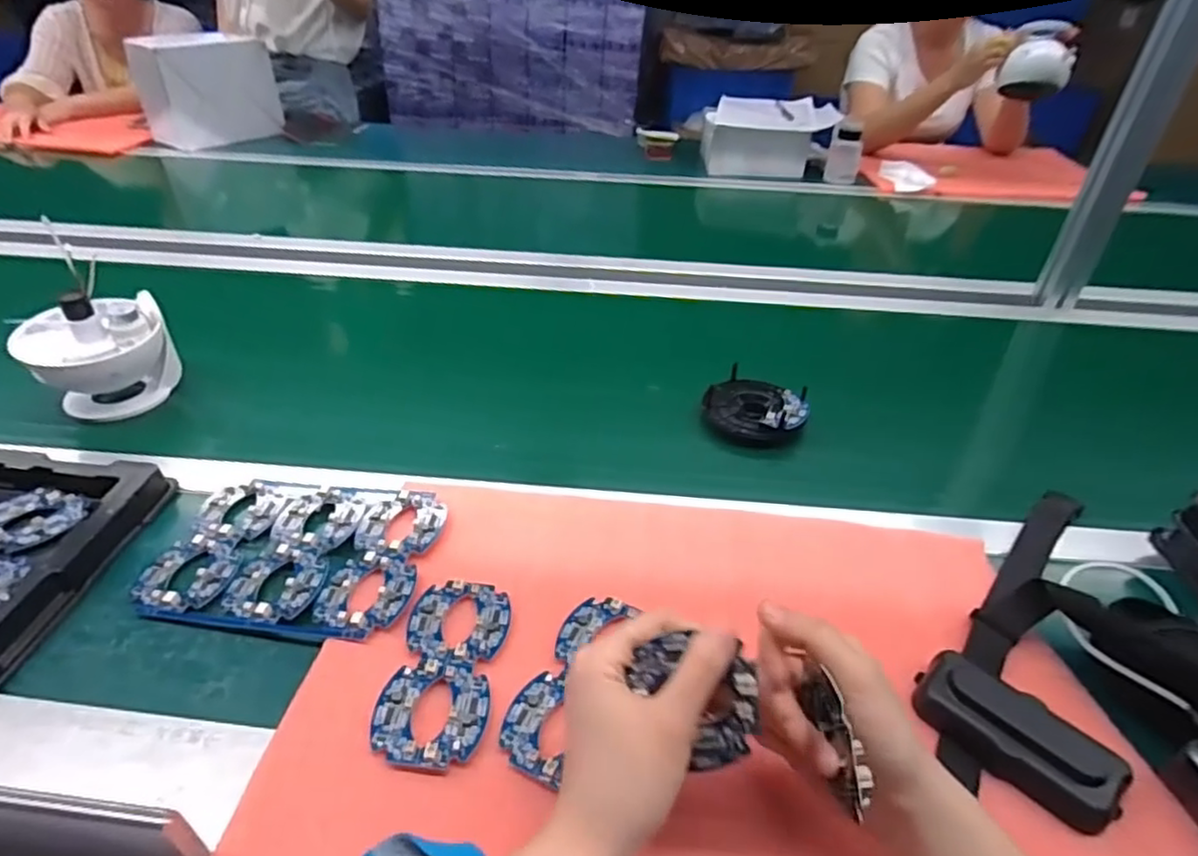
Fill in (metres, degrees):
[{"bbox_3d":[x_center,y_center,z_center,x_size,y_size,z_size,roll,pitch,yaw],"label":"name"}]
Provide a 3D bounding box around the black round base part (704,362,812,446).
[{"bbox_3d":[0.165,-0.024,0.674,0.099,0.030,0.105,2,37,-1],"label":"black round base part"}]

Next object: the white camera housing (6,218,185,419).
[{"bbox_3d":[-0.501,-0.087,0.648,0.115,0.133,0.125,-28,47,-34],"label":"white camera housing"}]

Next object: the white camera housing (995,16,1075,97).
[{"bbox_3d":[0.870,-0.717,1.289,0.120,0.161,0.091,22,2,31],"label":"white camera housing"}]

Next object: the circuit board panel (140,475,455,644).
[{"bbox_3d":[-0.229,0.093,0.502,0.199,0.009,0.140,3,38,9],"label":"circuit board panel"}]

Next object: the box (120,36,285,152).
[{"bbox_3d":[-0.841,-0.729,1.408,0.119,0.196,0.250,23,41,24],"label":"box"}]

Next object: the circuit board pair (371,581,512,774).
[{"bbox_3d":[-0.098,0.152,0.421,0.066,0.004,0.129,5,37,2],"label":"circuit board pair"}]

